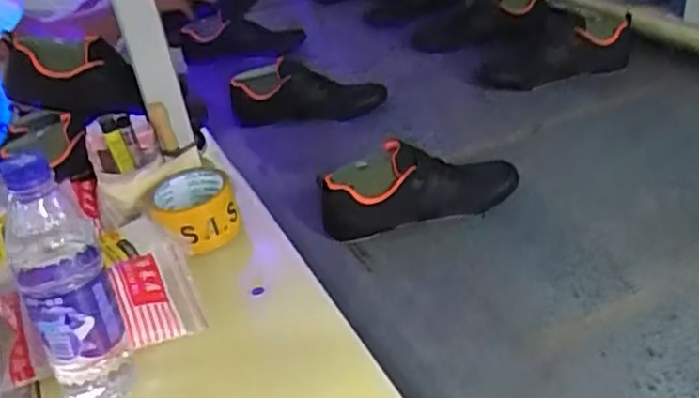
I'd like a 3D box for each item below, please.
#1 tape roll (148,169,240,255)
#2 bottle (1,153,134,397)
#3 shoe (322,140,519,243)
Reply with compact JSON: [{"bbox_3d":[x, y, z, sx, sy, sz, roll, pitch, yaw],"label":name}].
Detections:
[{"bbox_3d":[-0.171,0.015,0.763,0.087,0.066,0.090,-5,33,3],"label":"tape roll"},{"bbox_3d":[-0.221,0.070,0.540,0.064,0.219,0.058,-23,36,-23],"label":"bottle"},{"bbox_3d":[0.091,-0.018,0.838,0.252,0.092,0.073,-9,32,-6],"label":"shoe"}]

